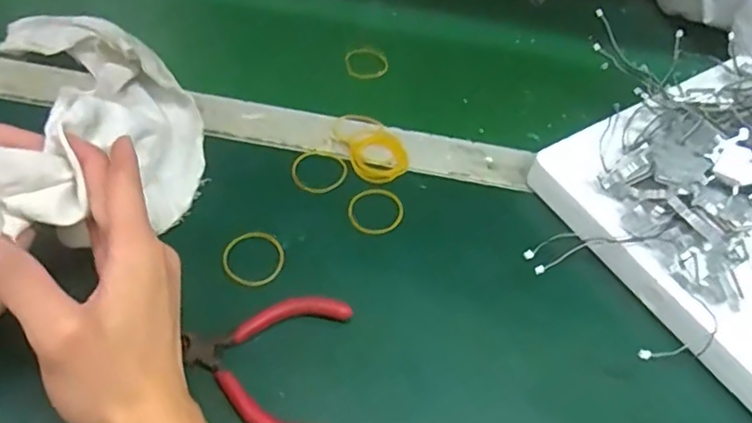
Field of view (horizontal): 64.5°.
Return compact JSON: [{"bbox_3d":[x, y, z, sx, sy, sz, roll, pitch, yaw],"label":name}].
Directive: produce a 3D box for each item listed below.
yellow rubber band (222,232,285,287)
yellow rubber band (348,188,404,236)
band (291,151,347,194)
[{"bbox_3d":[-0.080,0.031,0.389,0.039,0.004,0.037,0,66,-1],"label":"yellow rubber band"},{"bbox_3d":[0.000,0.000,0.420,0.039,0.004,0.040,4,50,-4],"label":"yellow rubber band"},{"bbox_3d":[-0.042,-0.030,0.436,0.040,0.004,0.041,-1,51,-8],"label":"band"}]

